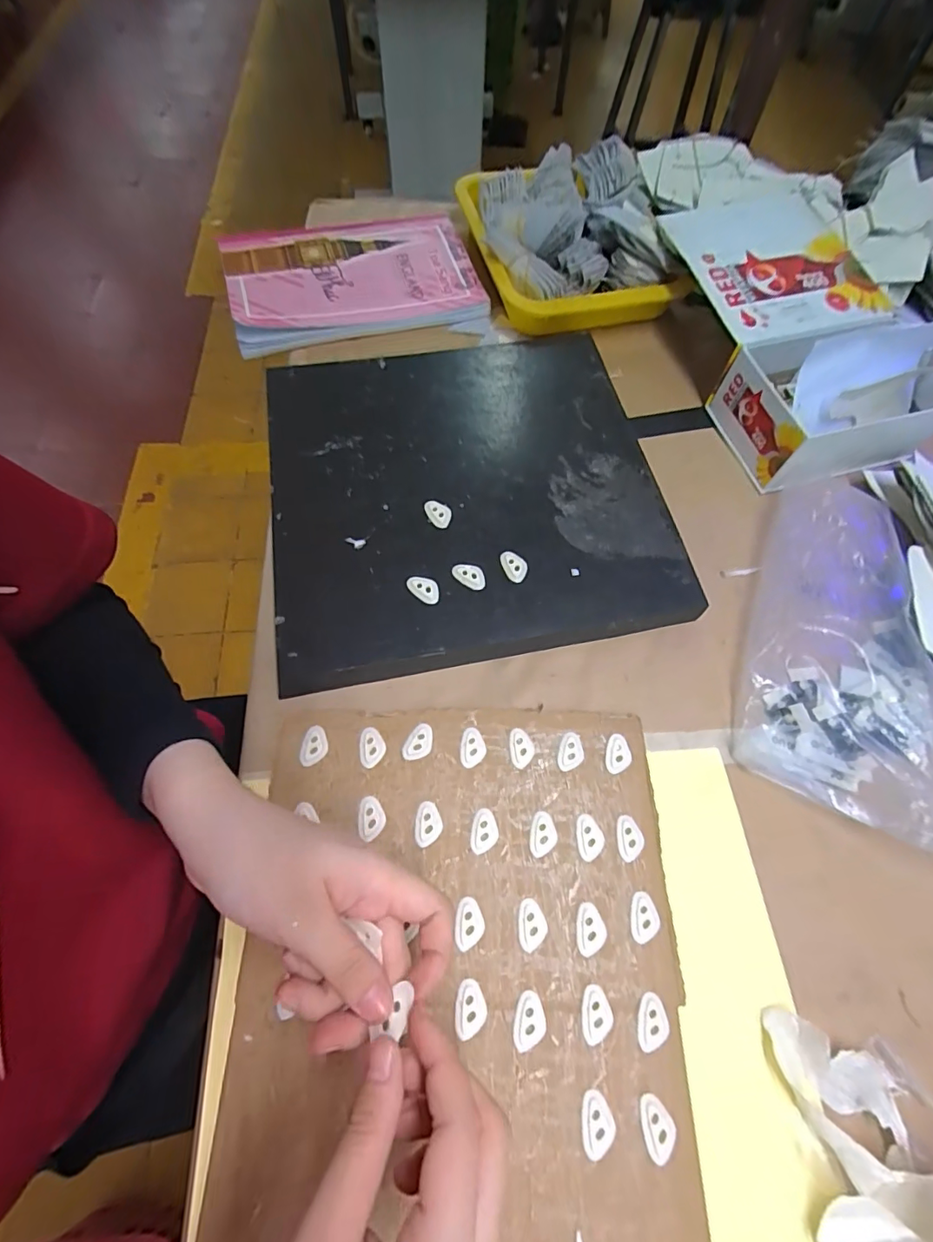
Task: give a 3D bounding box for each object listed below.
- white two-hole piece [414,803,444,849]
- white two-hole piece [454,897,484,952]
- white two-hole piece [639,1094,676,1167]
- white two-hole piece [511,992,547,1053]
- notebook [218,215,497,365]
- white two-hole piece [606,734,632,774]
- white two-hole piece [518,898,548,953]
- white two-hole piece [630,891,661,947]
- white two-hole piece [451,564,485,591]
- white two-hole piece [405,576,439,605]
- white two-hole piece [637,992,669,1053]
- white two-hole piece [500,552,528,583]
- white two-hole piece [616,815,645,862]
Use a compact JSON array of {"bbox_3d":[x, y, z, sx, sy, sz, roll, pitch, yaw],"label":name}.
[{"bbox_3d":[-0.023,0.126,0.311,0.016,0.004,0.026,5,66,0],"label":"white two-hole piece"},{"bbox_3d":[0.002,0.173,0.287,0.016,0.004,0.026,1,66,-2],"label":"white two-hole piece"},{"bbox_3d":[0.096,0.253,0.250,0.016,0.004,0.026,-5,67,-4],"label":"white two-hole piece"},{"bbox_3d":[0.034,0.215,0.269,0.017,0.004,0.026,18,67,6],"label":"white two-hole piece"},{"bbox_3d":[-0.113,-0.348,0.501,0.244,0.013,0.161,-8,67,-5],"label":"notebook"},{"bbox_3d":[0.101,0.088,0.332,0.017,0.004,0.026,10,67,2],"label":"white two-hole piece"},{"bbox_3d":[0.038,0.174,0.288,0.017,0.004,0.025,-9,67,-6],"label":"white two-hole piece"},{"bbox_3d":[0.104,0.172,0.291,0.016,0.004,0.026,13,67,4],"label":"white two-hole piece"},{"bbox_3d":[0.002,-0.034,0.363,0.026,0.004,0.015,24,68,8],"label":"white two-hole piece"},{"bbox_3d":[-0.030,-0.024,0.358,0.025,0.004,0.016,37,70,13],"label":"white two-hole piece"},{"bbox_3d":[0.101,0.216,0.269,0.017,0.004,0.025,13,67,4],"label":"white two-hole piece"},{"bbox_3d":[0.035,-0.040,0.367,0.017,0.004,0.024,-15,68,-8],"label":"white two-hole piece"},{"bbox_3d":[0.101,0.134,0.310,0.016,0.004,0.025,-3,67,-4],"label":"white two-hole piece"}]

